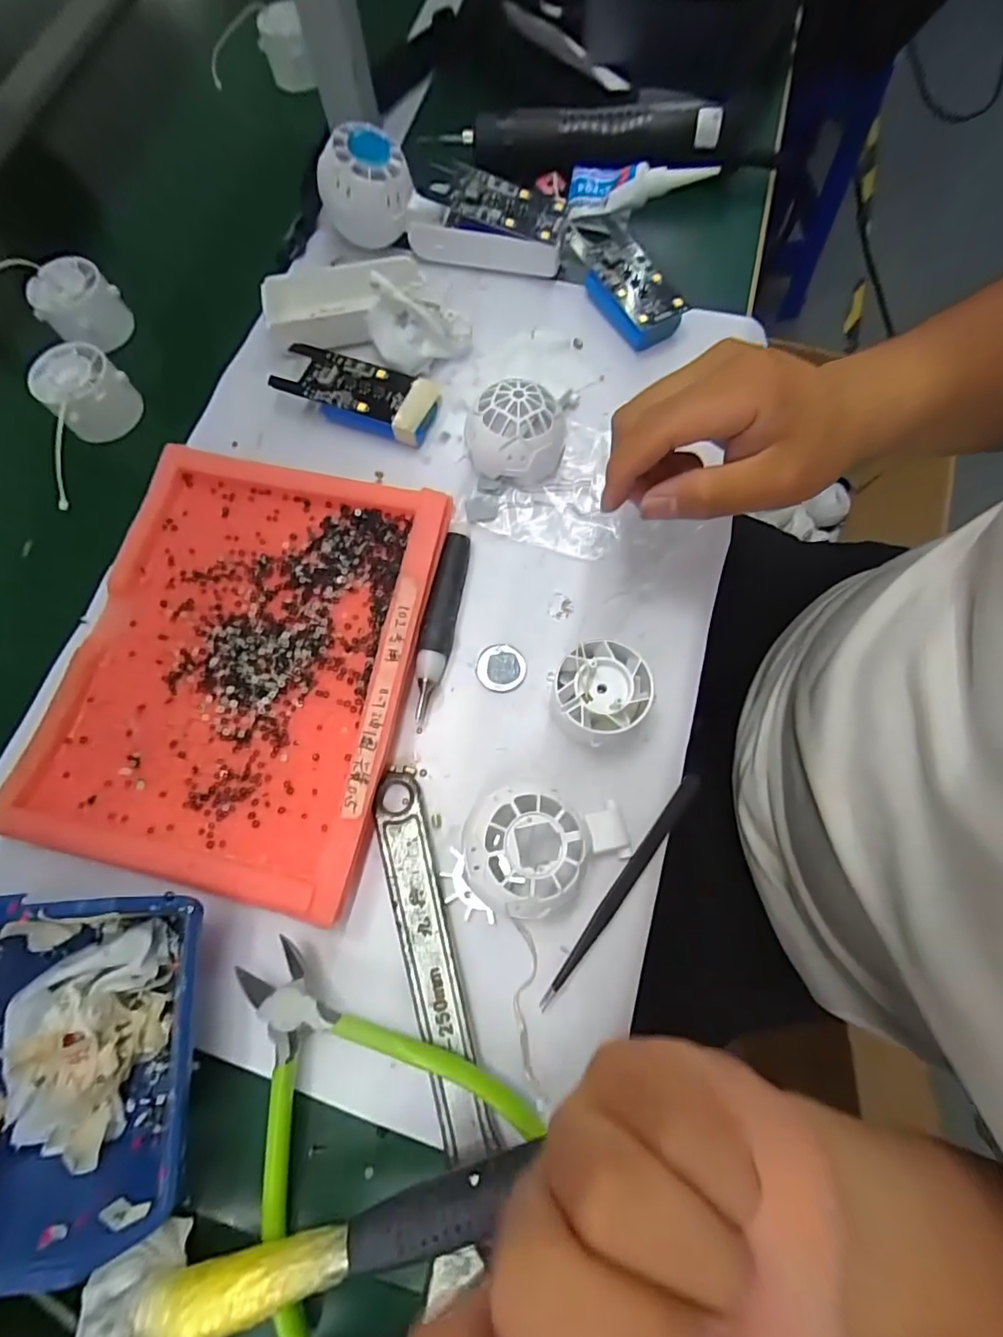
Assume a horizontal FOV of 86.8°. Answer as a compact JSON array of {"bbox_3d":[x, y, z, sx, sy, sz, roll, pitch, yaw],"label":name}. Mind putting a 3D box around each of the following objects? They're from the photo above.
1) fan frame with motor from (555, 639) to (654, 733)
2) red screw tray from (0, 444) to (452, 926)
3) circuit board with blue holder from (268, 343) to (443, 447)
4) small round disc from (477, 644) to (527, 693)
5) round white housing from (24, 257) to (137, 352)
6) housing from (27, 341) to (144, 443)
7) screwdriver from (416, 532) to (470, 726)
[{"bbox_3d":[0.051,0.012,0.277,0.046,0.032,0.047,7,73,1],"label":"fan frame with motor"},{"bbox_3d":[-0.138,-0.007,0.284,0.182,0.030,0.224,13,73,2],"label":"red screw tray"},{"bbox_3d":[-0.095,-0.176,0.342,0.102,0.023,0.051,15,73,3],"label":"circuit board with blue holder"},{"bbox_3d":[0.000,-0.001,0.300,0.027,0.004,0.028,0,73,-2],"label":"small round disc"},{"bbox_3d":[-0.296,-0.255,0.373,0.049,0.039,0.041,-42,79,-13],"label":"round white housing"},{"bbox_3d":[-0.273,-0.181,0.349,0.046,0.039,0.048,0,73,-2],"label":"housing"},{"bbox_3d":[-0.034,-0.026,0.300,0.016,0.019,0.109,11,73,2],"label":"screwdriver"}]

